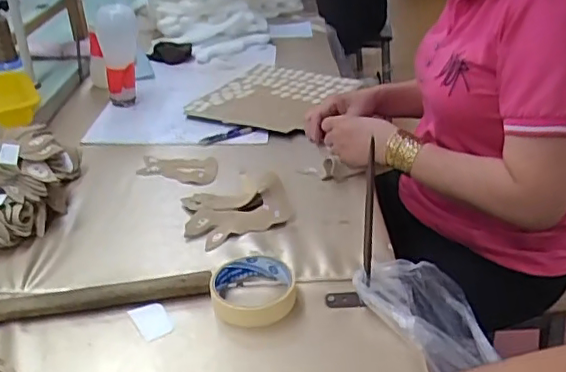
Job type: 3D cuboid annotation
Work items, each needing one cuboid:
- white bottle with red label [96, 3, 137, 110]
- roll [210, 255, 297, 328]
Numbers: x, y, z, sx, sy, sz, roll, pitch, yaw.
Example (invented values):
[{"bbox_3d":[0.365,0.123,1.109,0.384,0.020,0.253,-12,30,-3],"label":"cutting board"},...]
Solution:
[{"bbox_3d":[-0.290,-0.232,1.055,0.064,0.192,0.082,-8,31,-14],"label":"white bottle with red label"},{"bbox_3d":[-0.030,0.105,0.611,0.086,0.024,0.095,-1,30,0],"label":"roll"}]

